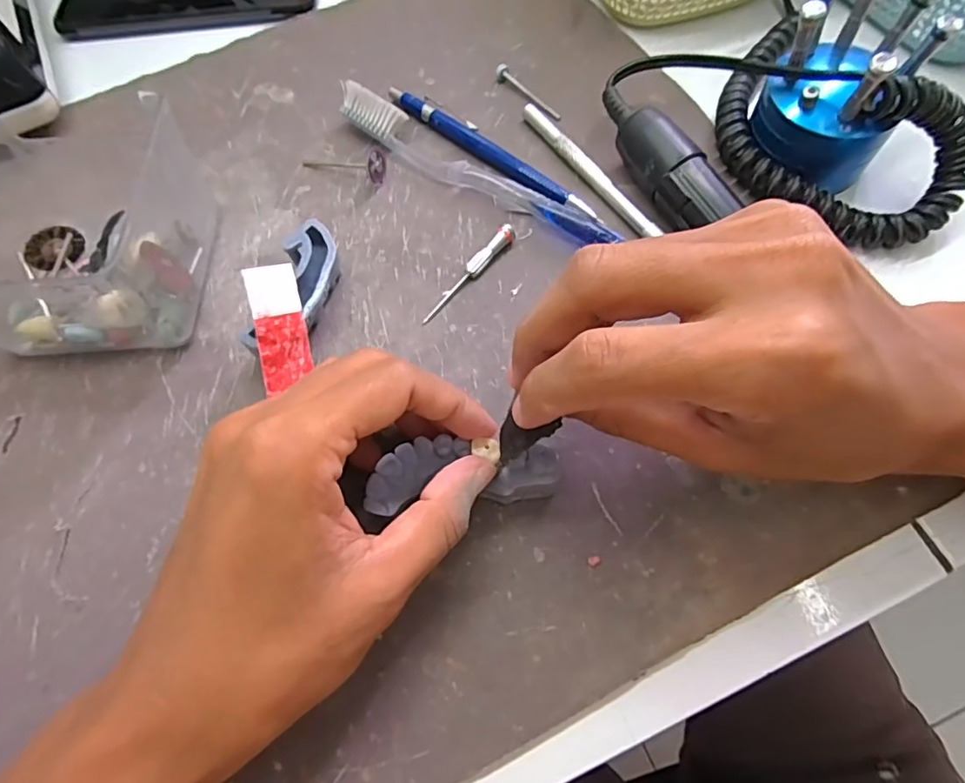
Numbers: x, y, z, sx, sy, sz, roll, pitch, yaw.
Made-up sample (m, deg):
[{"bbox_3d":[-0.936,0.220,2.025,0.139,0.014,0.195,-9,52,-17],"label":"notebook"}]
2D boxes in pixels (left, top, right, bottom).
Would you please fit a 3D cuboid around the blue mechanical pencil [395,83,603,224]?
[{"bbox_3d":[0.002,-0.120,0.277,0.135,0.009,0.008,40,74,17],"label":"blue mechanical pencil"}]

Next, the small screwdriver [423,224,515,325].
[{"bbox_3d":[-0.006,-0.054,0.249,0.007,0.009,0.060,38,74,17],"label":"small screwdriver"}]

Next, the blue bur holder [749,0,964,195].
[{"bbox_3d":[0.156,-0.131,0.241,0.060,0.065,0.057,37,73,17],"label":"blue bur holder"}]

